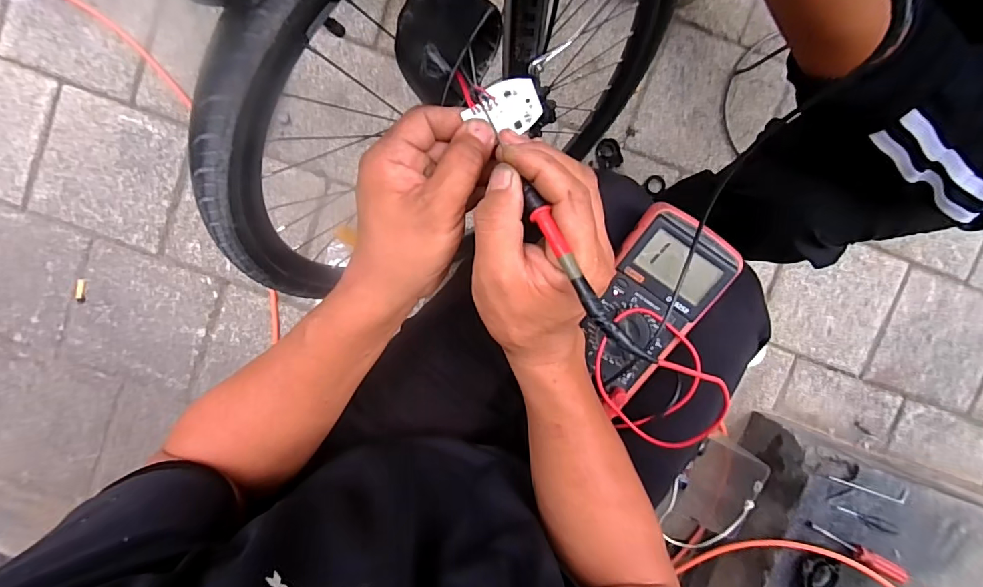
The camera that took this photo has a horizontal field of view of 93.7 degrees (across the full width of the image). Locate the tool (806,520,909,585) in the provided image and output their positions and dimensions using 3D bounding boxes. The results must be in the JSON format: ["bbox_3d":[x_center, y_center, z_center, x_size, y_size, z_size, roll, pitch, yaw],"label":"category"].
[{"bbox_3d":[0.578,0.408,0.730,0.158,0.018,0.024,28,90,13],"label":"tool"}]

